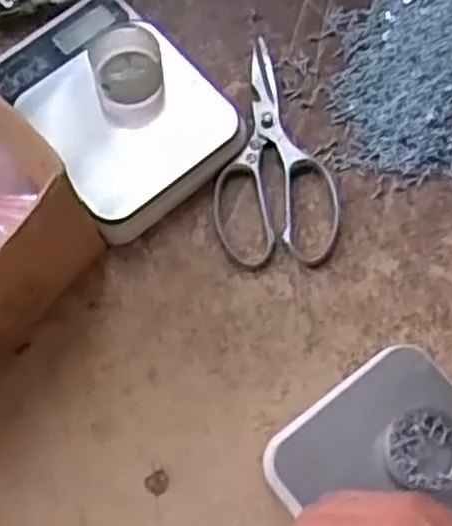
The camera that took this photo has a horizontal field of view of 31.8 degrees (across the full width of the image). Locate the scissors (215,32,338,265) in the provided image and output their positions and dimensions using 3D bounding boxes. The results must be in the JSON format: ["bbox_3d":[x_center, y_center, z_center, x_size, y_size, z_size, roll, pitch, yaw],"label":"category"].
[{"bbox_3d":[0.036,-0.095,0.637,0.097,0.008,0.202,-5,71,-1],"label":"scissors"}]

